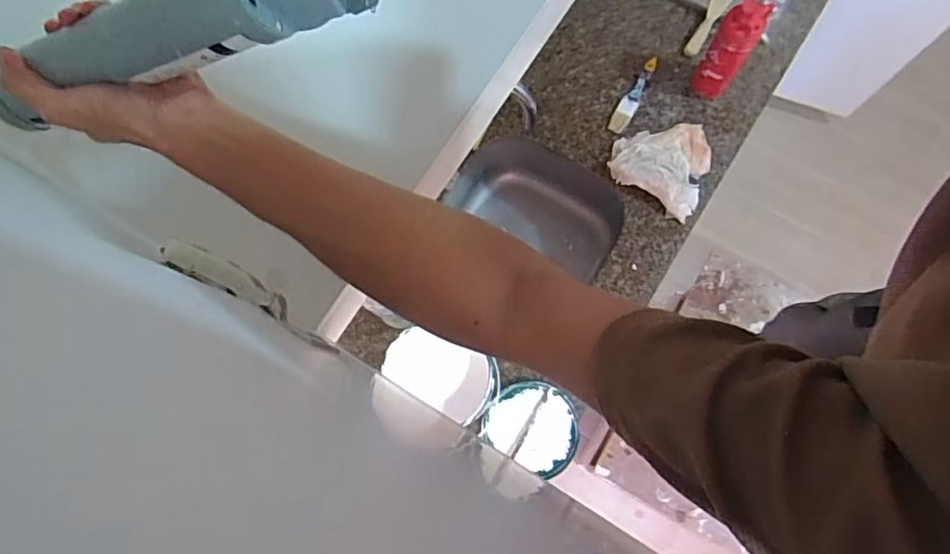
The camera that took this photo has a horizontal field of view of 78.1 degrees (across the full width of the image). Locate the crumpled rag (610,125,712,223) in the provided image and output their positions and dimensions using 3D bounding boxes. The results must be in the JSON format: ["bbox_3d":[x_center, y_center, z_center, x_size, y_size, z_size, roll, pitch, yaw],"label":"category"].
[{"bbox_3d":[0.376,-0.235,1.189,0.187,0.051,0.188,19,79,5],"label":"crumpled rag"}]

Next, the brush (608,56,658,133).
[{"bbox_3d":[0.338,-0.388,1.244,0.036,0.015,0.190,28,80,7],"label":"brush"}]

